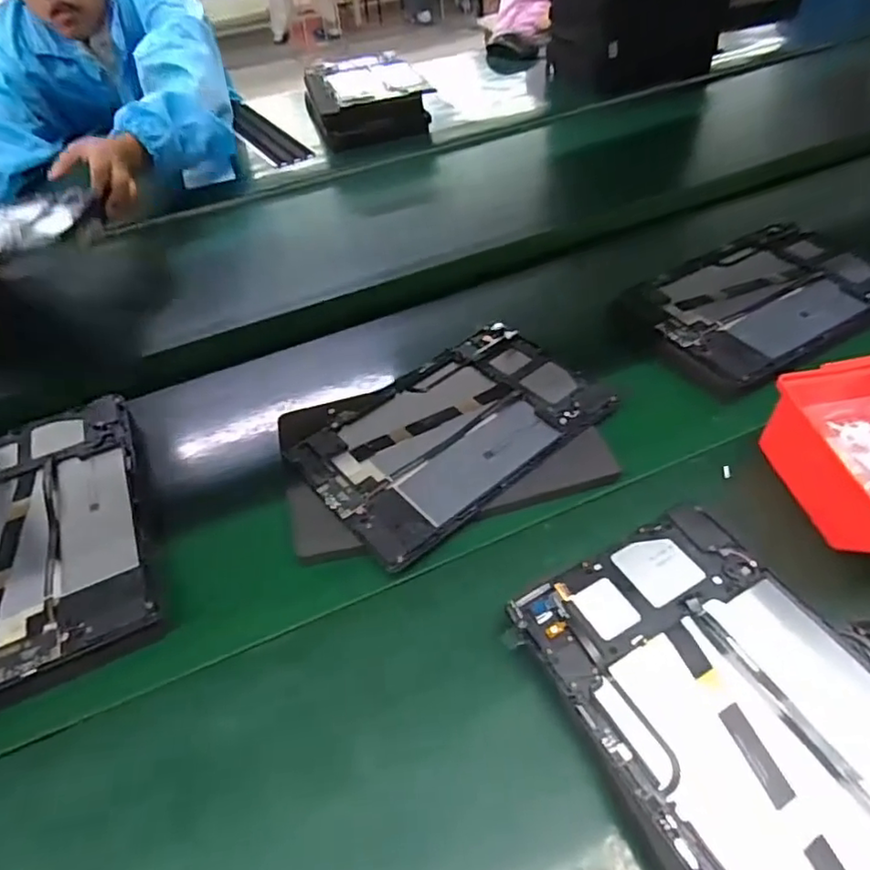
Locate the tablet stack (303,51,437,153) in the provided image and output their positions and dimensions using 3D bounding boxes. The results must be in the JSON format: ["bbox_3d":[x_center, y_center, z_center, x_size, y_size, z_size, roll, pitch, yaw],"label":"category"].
[{"bbox_3d":[-0.110,-0.536,0.961,0.169,0.068,0.213,-15,48,-7],"label":"tablet stack"}]

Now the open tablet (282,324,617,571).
[{"bbox_3d":[0.014,-0.006,0.489,0.234,0.007,0.144,-34,53,-22],"label":"open tablet"}]

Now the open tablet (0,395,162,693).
[{"bbox_3d":[-0.296,0.067,0.441,0.152,0.012,0.242,-22,49,-13],"label":"open tablet"}]

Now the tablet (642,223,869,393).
[{"bbox_3d":[0.299,-0.128,0.559,0.218,0.016,0.154,-24,49,-15],"label":"tablet"}]

